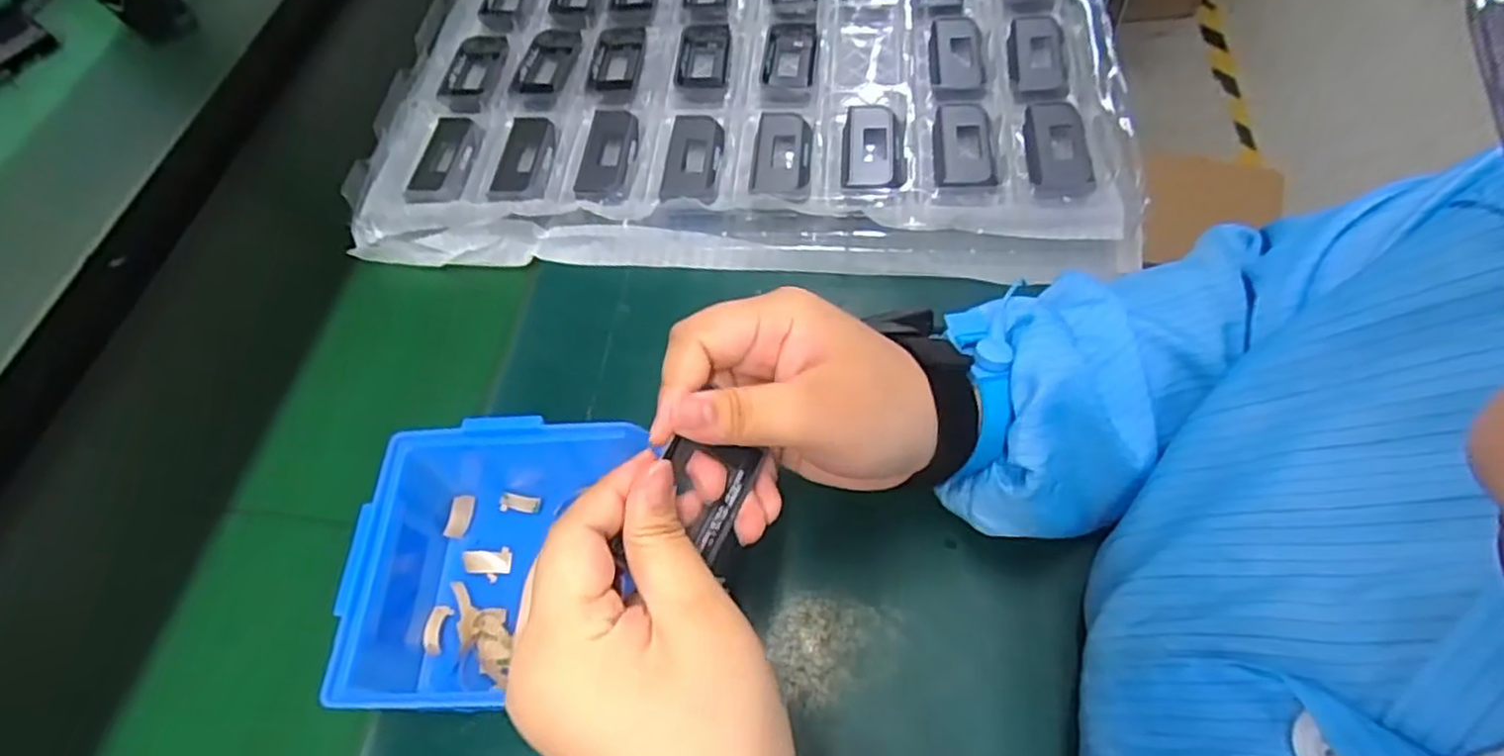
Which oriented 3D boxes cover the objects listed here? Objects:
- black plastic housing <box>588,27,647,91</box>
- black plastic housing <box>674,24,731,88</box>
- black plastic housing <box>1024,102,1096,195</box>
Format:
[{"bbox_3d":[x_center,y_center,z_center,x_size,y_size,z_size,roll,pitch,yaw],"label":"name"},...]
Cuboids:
[{"bbox_3d":[-0.101,-0.237,0.546,0.037,0.013,0.071,-1,59,7],"label":"black plastic housing"},{"bbox_3d":[-0.037,-0.236,0.536,0.038,0.010,0.070,2,59,8],"label":"black plastic housing"},{"bbox_3d":[0.192,-0.143,0.455,0.034,0.012,0.078,0,59,7],"label":"black plastic housing"}]

